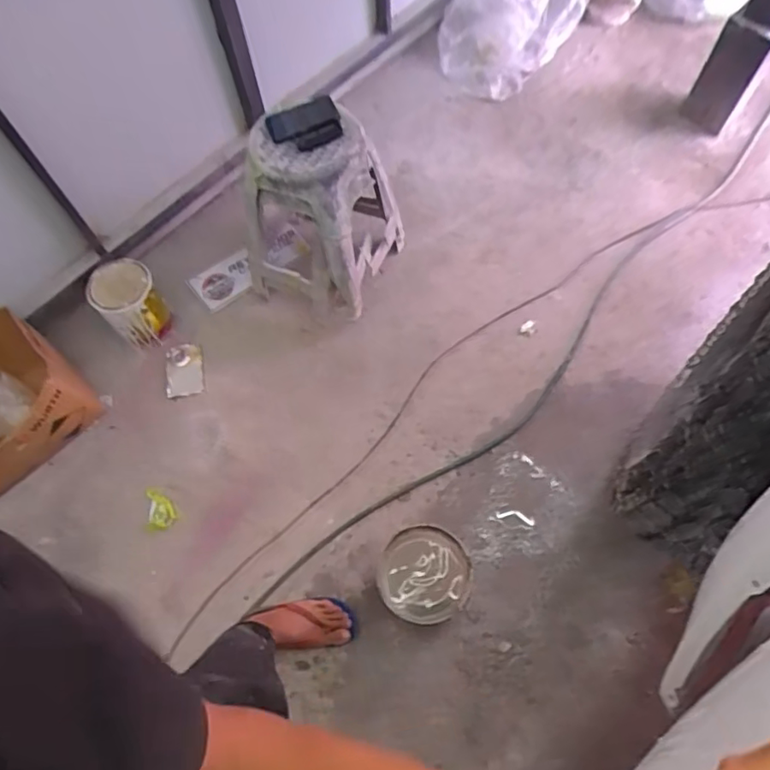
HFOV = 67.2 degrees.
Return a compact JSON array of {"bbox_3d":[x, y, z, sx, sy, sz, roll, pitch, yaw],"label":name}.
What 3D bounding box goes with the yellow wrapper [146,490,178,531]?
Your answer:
[{"bbox_3d":[-0.585,0.325,1.514,0.069,0.019,0.103,-10,64,-2],"label":"yellow wrapper"}]

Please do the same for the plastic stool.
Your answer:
[{"bbox_3d":[-0.174,-0.483,1.618,0.349,0.552,0.358,21,67,9],"label":"plastic stool"}]

